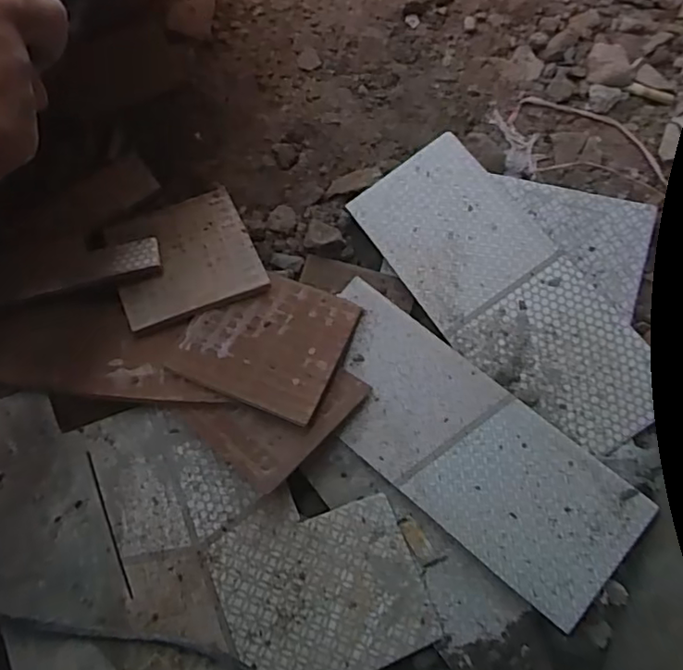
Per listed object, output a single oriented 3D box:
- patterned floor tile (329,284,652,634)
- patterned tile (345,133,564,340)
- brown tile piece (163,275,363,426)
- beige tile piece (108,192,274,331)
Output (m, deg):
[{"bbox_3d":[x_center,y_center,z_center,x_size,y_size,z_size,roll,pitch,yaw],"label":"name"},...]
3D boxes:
[{"bbox_3d":[0.078,0.072,0.388,0.235,0.004,0.095,39,82,13],"label":"patterned floor tile"},{"bbox_3d":[0.079,-0.076,0.426,0.099,0.004,0.125,-37,77,0],"label":"patterned tile"},{"bbox_3d":[-0.050,0.002,0.394,0.099,0.004,0.097,22,57,11],"label":"brown tile piece"},{"bbox_3d":[-0.114,-0.058,0.419,0.095,0.011,0.099,-21,57,-10],"label":"beige tile piece"}]

